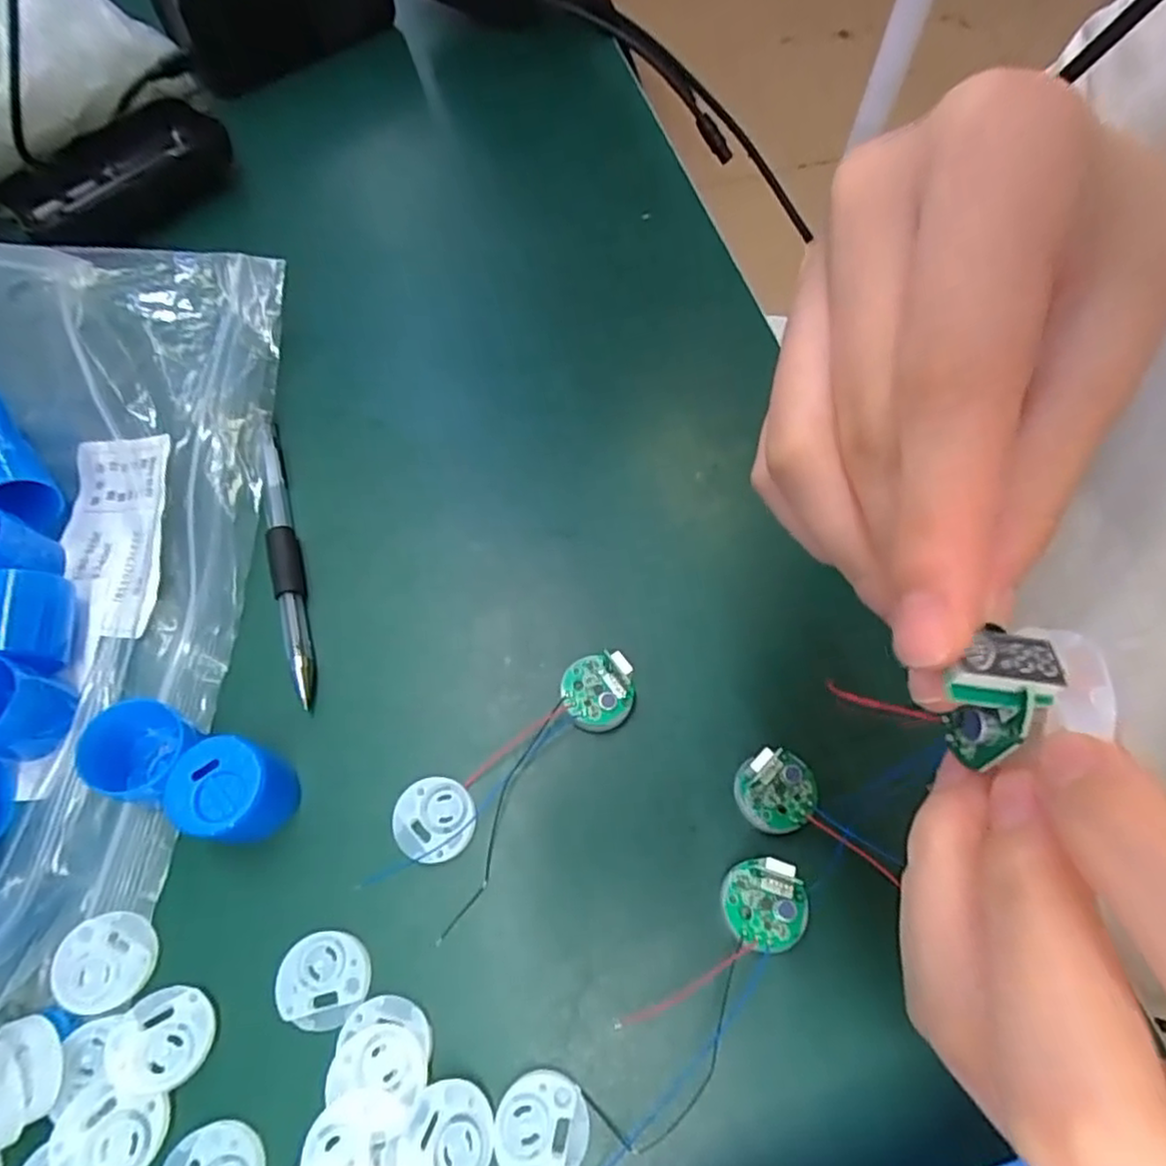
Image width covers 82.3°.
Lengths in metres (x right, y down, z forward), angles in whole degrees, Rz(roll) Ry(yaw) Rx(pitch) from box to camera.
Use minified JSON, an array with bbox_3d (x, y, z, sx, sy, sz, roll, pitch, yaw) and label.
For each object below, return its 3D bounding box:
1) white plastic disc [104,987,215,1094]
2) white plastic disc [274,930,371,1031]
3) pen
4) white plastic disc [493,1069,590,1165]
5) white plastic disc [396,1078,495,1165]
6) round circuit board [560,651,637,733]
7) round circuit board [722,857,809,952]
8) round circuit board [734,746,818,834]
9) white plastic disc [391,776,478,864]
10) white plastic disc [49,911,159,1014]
[{"bbox_3d":[-0.119,0.129,0.189,0.025,0.004,0.025,12,49,-14],"label":"white plastic disc"},{"bbox_3d":[-0.077,0.119,0.200,0.026,0.006,0.024,-3,64,-2],"label":"white plastic disc"},{"bbox_3d":[-0.115,-0.012,0.259,0.010,0.009,0.123,-15,65,-8],"label":"pen"},{"bbox_3d":[-0.011,0.152,0.185,0.025,0.007,0.025,-1,64,-1],"label":"white plastic disc"},{"bbox_3d":[-0.036,0.148,0.177,0.023,0.007,0.025,0,64,-1],"label":"white plastic disc"},{"bbox_3d":[0.005,0.039,0.235,0.025,0.009,0.027,0,64,-1],"label":"round circuit board"},{"bbox_3d":[0.056,0.099,0.205,0.025,0.006,0.025,0,64,-1],"label":"round circuit board"},{"bbox_3d":[0.064,0.068,0.220,0.025,0.006,0.025,-5,64,-3],"label":"round circuit board"},{"bbox_3d":[-0.048,0.078,0.219,0.026,0.009,0.026,0,64,-1],"label":"white plastic disc"},{"bbox_3d":[-0.142,0.112,0.198,0.026,0.004,0.025,5,61,-17],"label":"white plastic disc"}]

